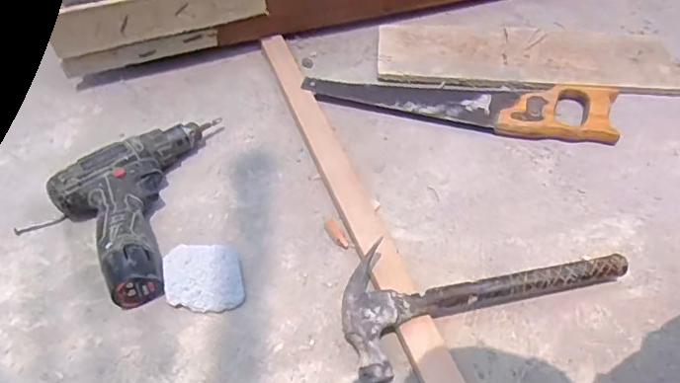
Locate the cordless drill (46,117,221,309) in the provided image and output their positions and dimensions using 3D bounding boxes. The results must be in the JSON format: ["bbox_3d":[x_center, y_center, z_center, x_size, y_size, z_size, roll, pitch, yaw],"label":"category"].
[{"bbox_3d":[-0.241,0.004,0.608,0.165,0.054,0.262,0,48,0],"label":"cordless drill"}]

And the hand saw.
[{"bbox_3d":[0.159,-0.133,0.743,0.399,0.022,0.104,9,49,9],"label":"hand saw"}]

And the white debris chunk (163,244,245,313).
[{"bbox_3d":[-0.137,0.087,0.555,0.074,0.021,0.072,0,48,0],"label":"white debris chunk"}]

